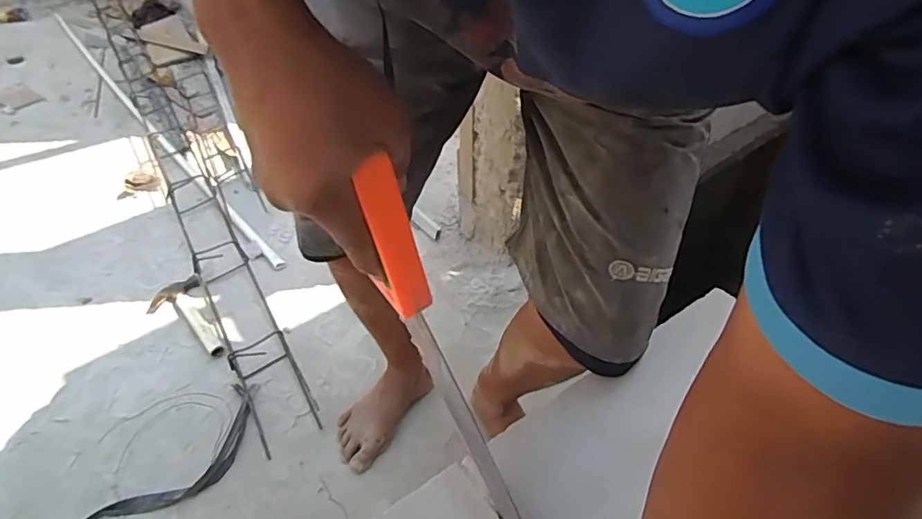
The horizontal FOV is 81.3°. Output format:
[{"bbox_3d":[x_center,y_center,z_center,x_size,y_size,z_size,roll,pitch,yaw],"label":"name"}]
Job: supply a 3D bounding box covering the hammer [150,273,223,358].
[{"bbox_3d":[-0.577,0.126,1.139,0.109,0.031,0.251,-33,51,-25],"label":"hammer"}]

